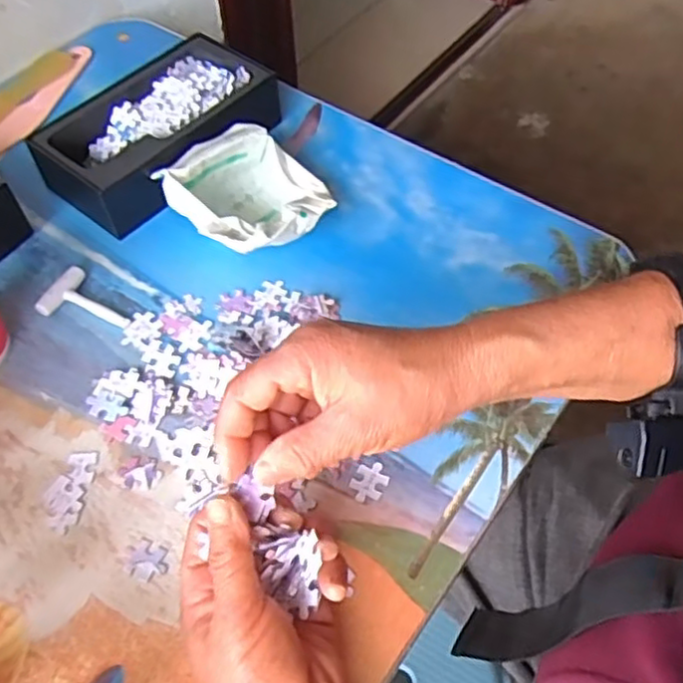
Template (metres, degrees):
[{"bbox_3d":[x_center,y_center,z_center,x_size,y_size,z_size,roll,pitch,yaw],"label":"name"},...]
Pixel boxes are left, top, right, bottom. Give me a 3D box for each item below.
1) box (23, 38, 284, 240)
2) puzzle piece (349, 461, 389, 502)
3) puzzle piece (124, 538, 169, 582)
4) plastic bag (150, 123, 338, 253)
[{"bbox_3d":[-0.146,-0.173,0.565,0.115,0.052,0.186,38,65,23],"label":"box"},{"bbox_3d":[0.017,0.085,0.418,0.020,0.004,0.026,20,59,14],"label":"puzzle piece"},{"bbox_3d":[-0.111,0.126,0.391,0.023,0.004,0.022,27,61,18],"label":"puzzle piece"},{"bbox_3d":[-0.072,-0.110,0.518,0.102,0.061,0.111,-36,63,-21],"label":"plastic bag"}]

